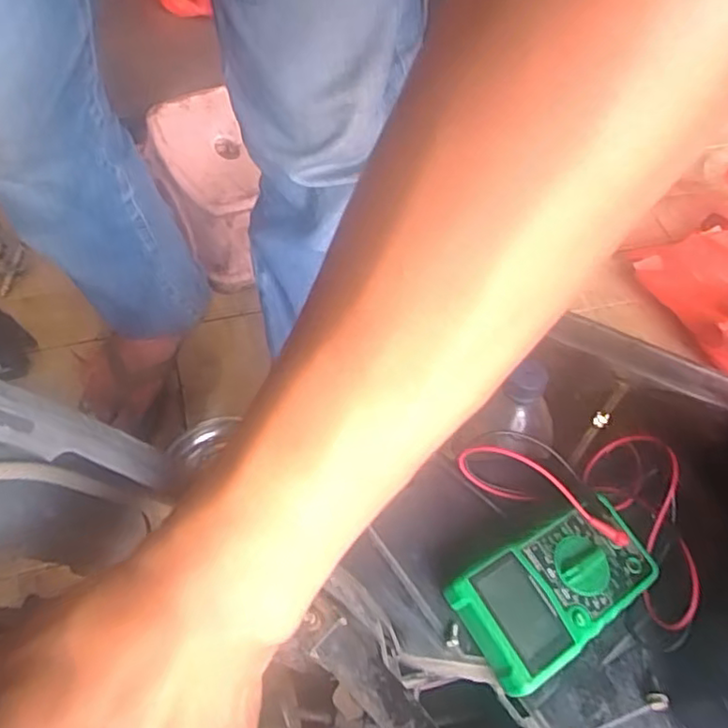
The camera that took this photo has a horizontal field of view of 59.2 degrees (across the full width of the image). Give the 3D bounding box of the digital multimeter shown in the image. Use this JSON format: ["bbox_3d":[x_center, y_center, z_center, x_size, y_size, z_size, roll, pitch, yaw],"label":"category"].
[{"bbox_3d":[0.128,0.142,0.416,0.135,0.026,0.072,-27,62,-20],"label":"digital multimeter"}]

